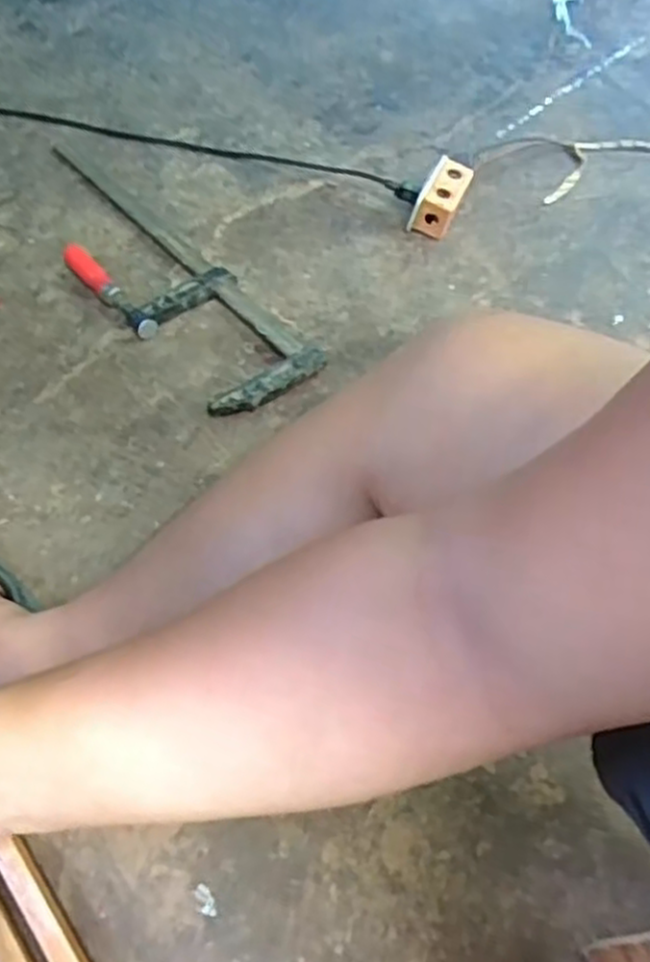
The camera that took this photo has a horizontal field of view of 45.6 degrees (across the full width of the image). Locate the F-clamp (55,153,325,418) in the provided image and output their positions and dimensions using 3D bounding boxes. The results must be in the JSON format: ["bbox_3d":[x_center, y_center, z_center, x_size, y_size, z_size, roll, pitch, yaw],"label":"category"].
[{"bbox_3d":[-0.231,-0.274,0.988,0.144,0.030,0.545,-35,64,-22],"label":"F-clamp"}]

